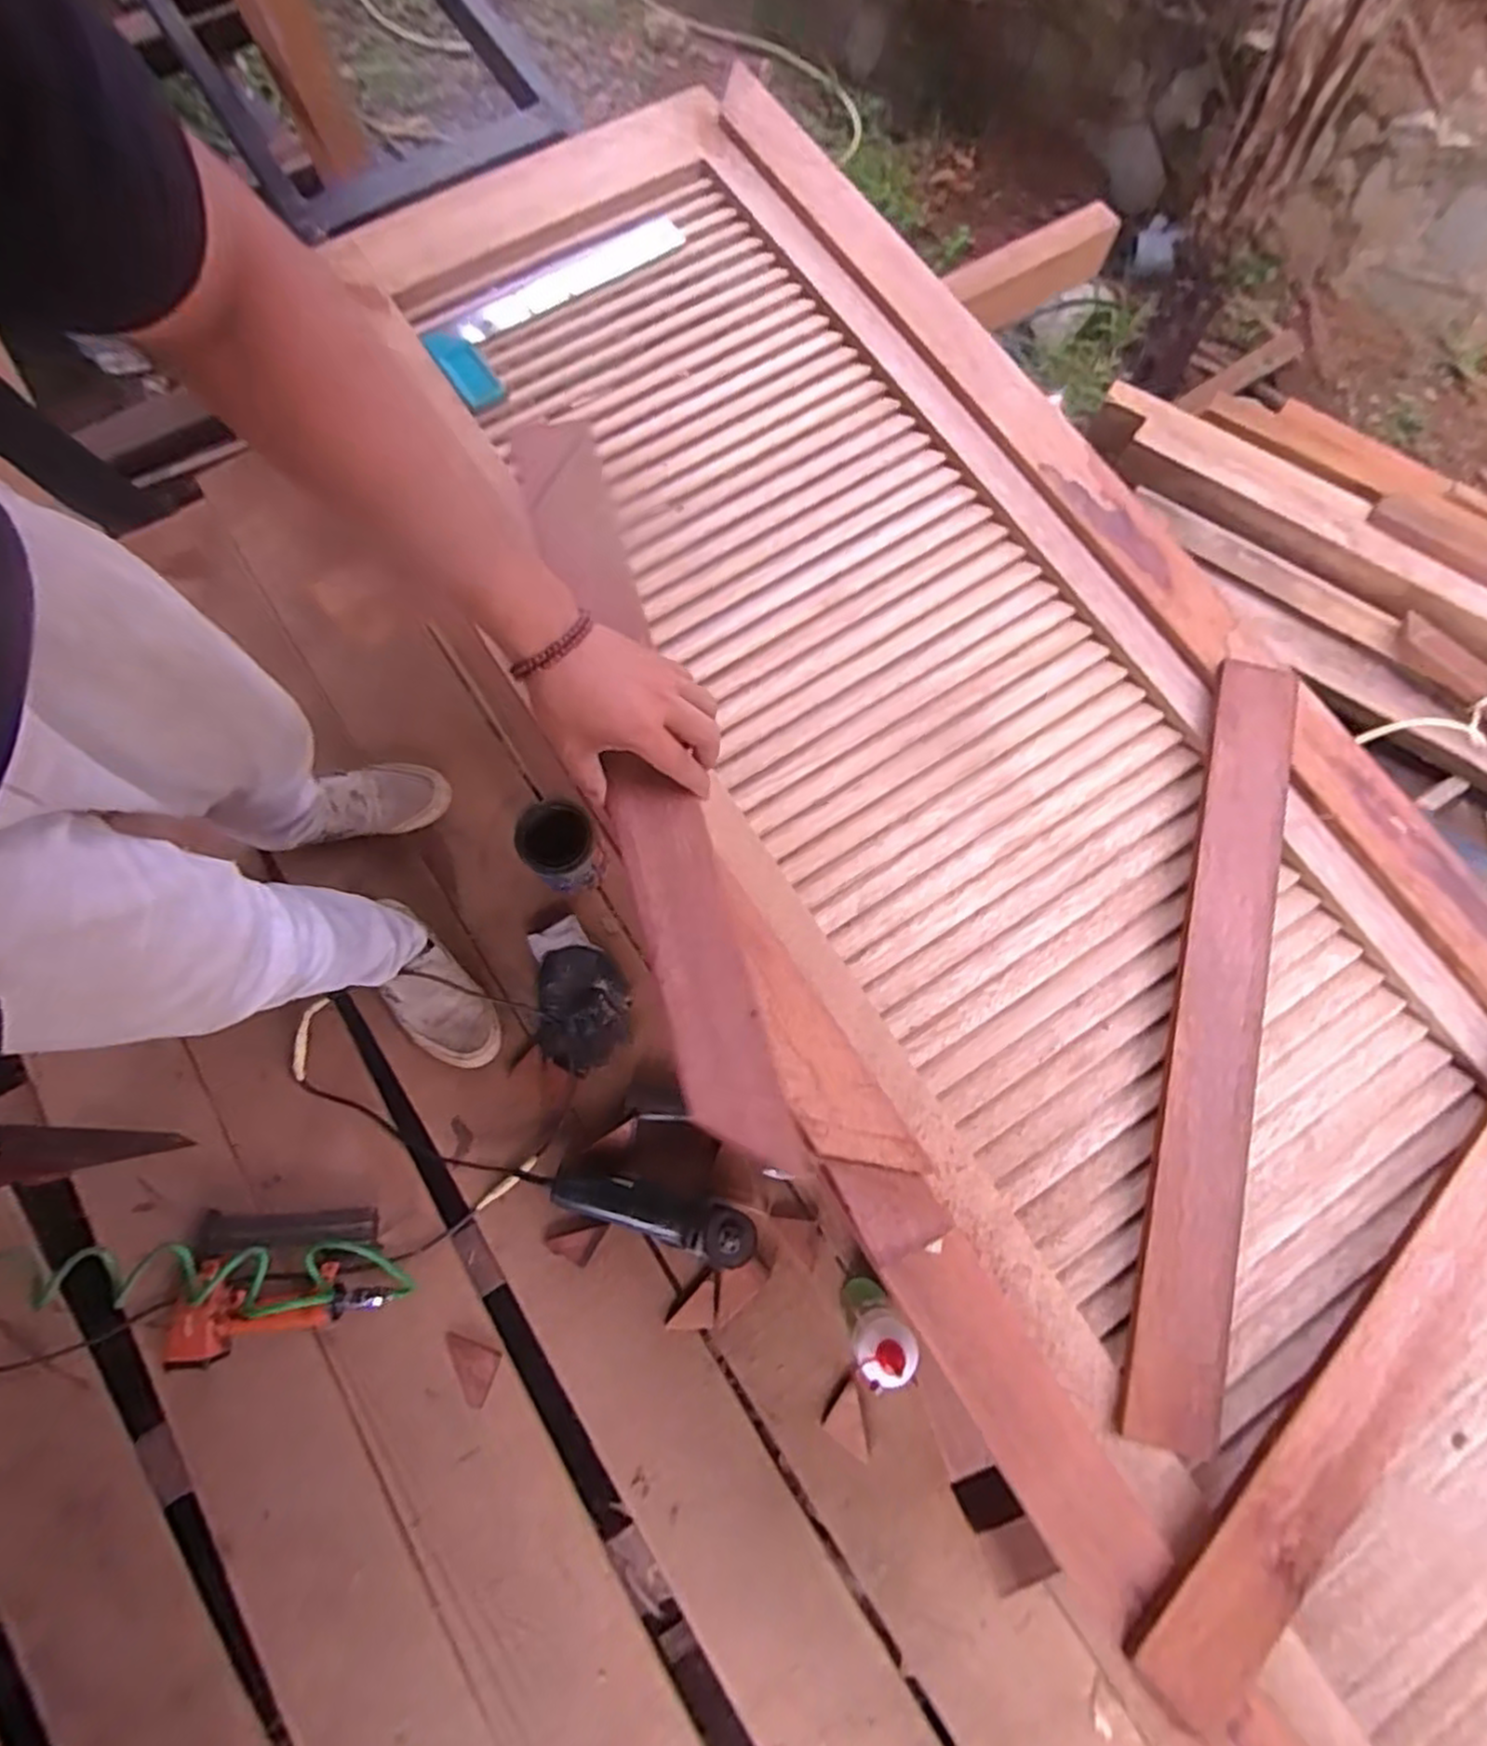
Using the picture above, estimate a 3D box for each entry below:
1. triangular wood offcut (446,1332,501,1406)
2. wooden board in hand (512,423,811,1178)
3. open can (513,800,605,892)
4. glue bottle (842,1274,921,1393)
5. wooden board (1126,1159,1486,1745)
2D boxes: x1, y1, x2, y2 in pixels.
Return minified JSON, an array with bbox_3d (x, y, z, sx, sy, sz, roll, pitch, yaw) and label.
[{"bbox_3d":[-0.360,0.645,0.965,0.073,0.007,0.066,19,77,4],"label":"triangular wood offcut"},{"bbox_3d":[-0.076,-0.079,0.556,0.065,0.033,0.592,-16,79,-6],"label":"wooden board in hand"},{"bbox_3d":[-0.259,-0.032,1.074,0.109,0.144,0.124,-44,81,-10],"label":"open can"},{"bbox_3d":[0.153,0.536,0.872,0.067,0.216,0.051,-35,79,-9],"label":"glue bottle"},{"bbox_3d":[0.475,0.305,0.520,0.070,0.017,0.600,43,79,6],"label":"wooden board"}]

